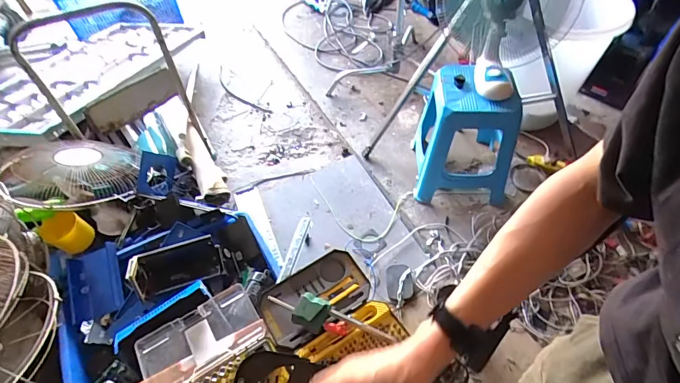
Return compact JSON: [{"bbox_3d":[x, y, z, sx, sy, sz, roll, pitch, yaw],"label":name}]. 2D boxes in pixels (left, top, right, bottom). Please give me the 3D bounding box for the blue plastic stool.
[{"bbox_3d":[0.504,-0.221,1.538,0.360,0.491,0.337,1,54,4],"label":"blue plastic stool"}]

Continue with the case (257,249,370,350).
[{"bbox_3d":[-0.040,0.180,0.651,0.185,0.023,0.116,-30,58,-17],"label":"case"}]

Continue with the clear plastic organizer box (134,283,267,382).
[{"bbox_3d":[-0.230,0.241,0.629,0.190,0.030,0.117,-30,58,-18],"label":"clear plastic organizer box"}]

